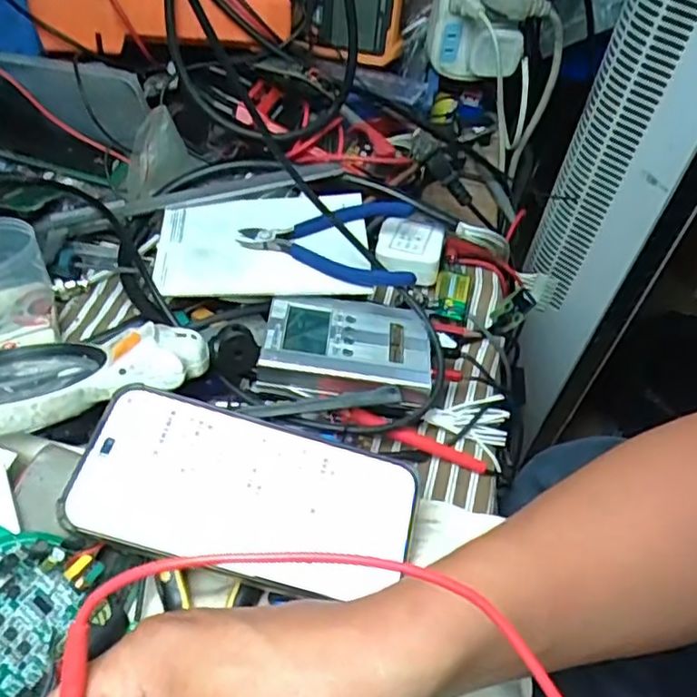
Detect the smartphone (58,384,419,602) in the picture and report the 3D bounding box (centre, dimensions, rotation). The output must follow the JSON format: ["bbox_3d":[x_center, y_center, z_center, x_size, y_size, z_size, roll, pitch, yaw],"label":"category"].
[{"bbox_3d":[-0.048,0.070,0.317,0.160,0.007,0.079,15,57,-4],"label":"smartphone"}]

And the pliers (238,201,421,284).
[{"bbox_3d":[-0.014,-0.075,0.441,0.115,0.020,0.078,4,50,-3],"label":"pliers"}]

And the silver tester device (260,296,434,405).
[{"bbox_3d":[-0.001,0.003,0.416,0.103,0.037,0.071,6,50,-2],"label":"silver tester device"}]

